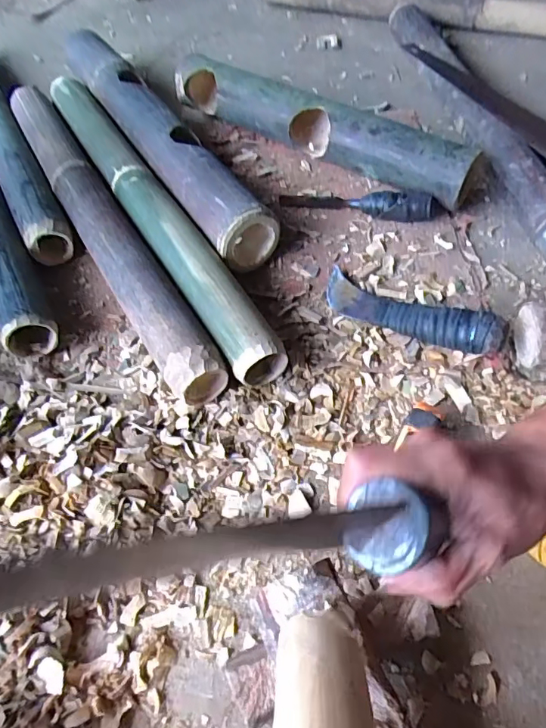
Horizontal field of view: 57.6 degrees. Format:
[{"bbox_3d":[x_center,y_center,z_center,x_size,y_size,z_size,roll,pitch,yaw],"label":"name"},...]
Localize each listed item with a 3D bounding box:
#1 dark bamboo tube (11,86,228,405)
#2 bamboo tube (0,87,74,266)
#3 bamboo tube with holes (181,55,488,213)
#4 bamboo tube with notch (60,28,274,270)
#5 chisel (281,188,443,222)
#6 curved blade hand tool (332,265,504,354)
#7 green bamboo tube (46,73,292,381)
[{"bbox_3d":[-0.237,-0.207,0.649,0.066,0.058,0.648,-29,61,-14],"label":"dark bamboo tube"},{"bbox_3d":[-0.401,-0.327,0.747,0.059,0.048,0.492,-27,60,-13],"label":"bamboo tube"},{"bbox_3d":[0.055,-0.346,0.714,0.487,0.085,0.060,31,65,21],"label":"bamboo tube with holes"},{"bbox_3d":[-0.182,-0.357,0.733,0.084,0.078,0.607,-29,61,-14],"label":"bamboo tube with notch"},{"bbox_3d":[0.116,-0.217,0.656,0.214,0.043,0.031,13,60,11],"label":"chisel"},{"bbox_3d":[0.150,-0.059,0.556,0.208,0.034,0.054,22,60,34],"label":"curved blade hand tool"},{"bbox_3d":[-0.175,-0.229,0.660,0.063,0.063,0.667,-28,60,-13],"label":"green bamboo tube"}]

